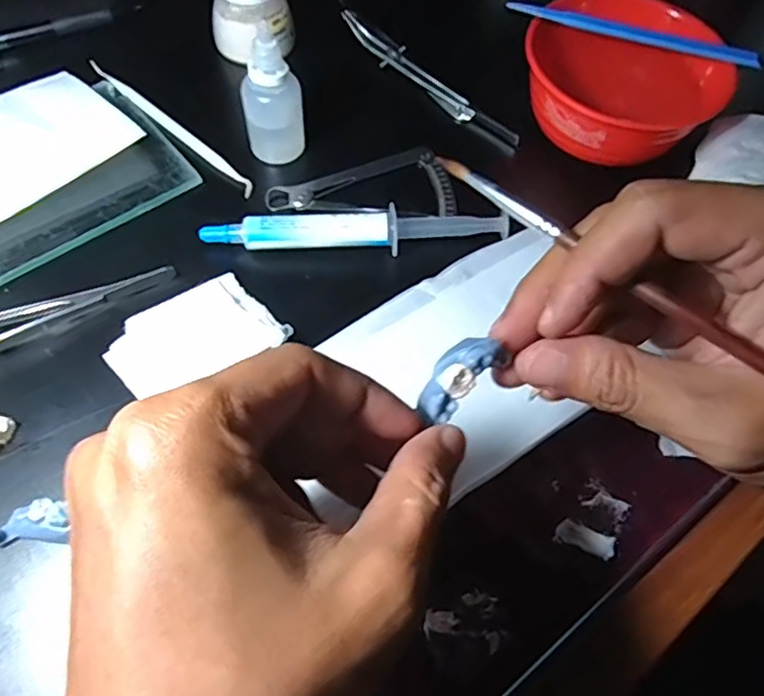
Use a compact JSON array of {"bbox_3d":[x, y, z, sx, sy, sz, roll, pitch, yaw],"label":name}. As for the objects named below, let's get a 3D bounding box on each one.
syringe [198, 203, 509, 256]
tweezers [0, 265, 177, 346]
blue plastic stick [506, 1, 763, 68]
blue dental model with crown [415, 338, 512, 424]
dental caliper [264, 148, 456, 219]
[{"bbox_3d":[-0.013,-0.061,0.312,0.153,0.015,0.021,1,61,-4],"label":"syringe"},{"bbox_3d":[-0.171,-0.014,0.283,0.144,0.006,0.028,-28,67,-18],"label":"tweezers"},{"bbox_3d":[0.136,-0.172,0.329,0.134,0.008,0.010,19,62,6],"label":"blue plastic stick"},{"bbox_3d":[0.024,0.009,0.198,0.014,0.007,0.031,38,81,15],"label":"blue dental model with crown"},{"bbox_3d":[-0.009,-0.083,0.330,0.100,0.011,0.052,-19,65,-14],"label":"dental caliper"}]

